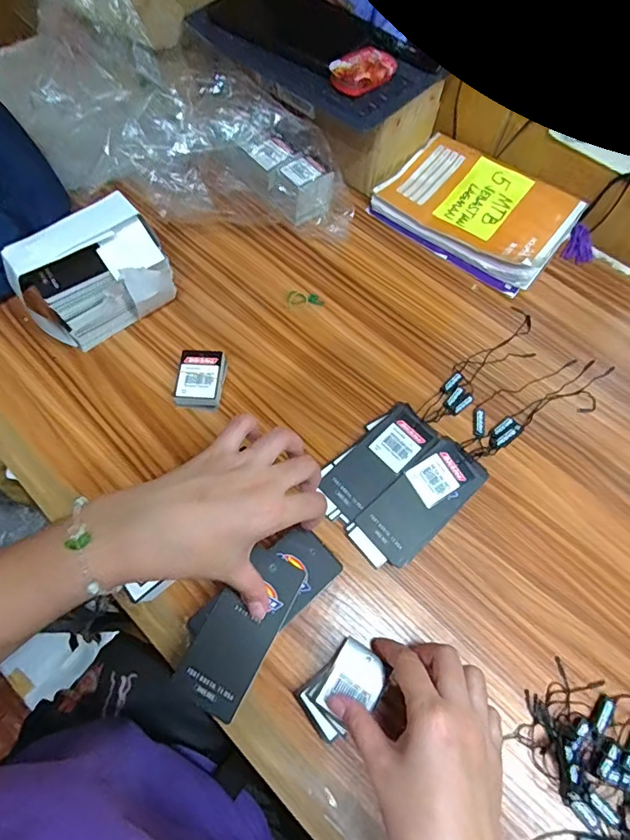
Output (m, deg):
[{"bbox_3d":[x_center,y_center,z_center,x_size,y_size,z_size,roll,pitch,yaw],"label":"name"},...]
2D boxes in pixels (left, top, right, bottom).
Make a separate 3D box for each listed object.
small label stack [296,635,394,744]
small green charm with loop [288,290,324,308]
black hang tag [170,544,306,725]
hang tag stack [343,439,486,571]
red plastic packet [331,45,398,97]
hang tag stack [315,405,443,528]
[{"bbox_3d":[0.021,0.192,0.331,0.061,0.015,0.042,-41,72,-18],"label":"small label stack"},{"bbox_3d":[-0.010,-0.128,0.490,0.038,0.013,0.014,-9,65,-6],"label":"small green charm with loop"},{"bbox_3d":[-0.052,0.147,0.328,0.048,0.004,0.106,27,67,10],"label":"black hang tag"},{"bbox_3d":[0.089,0.070,0.391,0.126,0.015,0.054,-40,72,-18],"label":"hang tag stack"},{"bbox_3d":[0.050,-0.353,0.465,0.043,0.016,0.072,42,71,16],"label":"red plastic packet"},{"bbox_3d":[0.053,0.035,0.408,0.119,0.012,0.052,-39,72,-18],"label":"hang tag stack"}]

